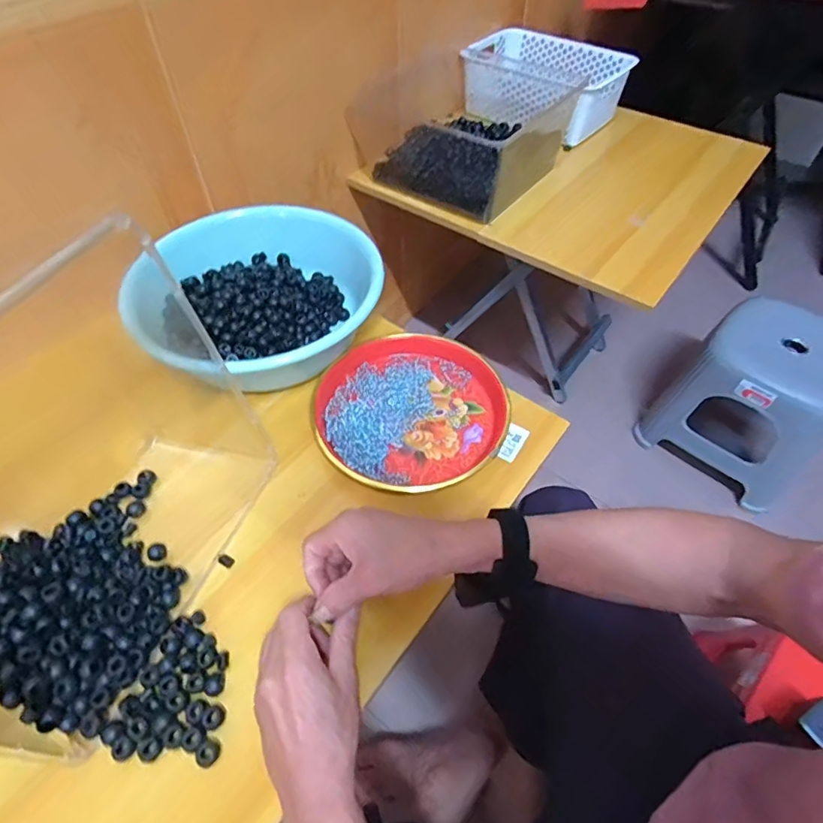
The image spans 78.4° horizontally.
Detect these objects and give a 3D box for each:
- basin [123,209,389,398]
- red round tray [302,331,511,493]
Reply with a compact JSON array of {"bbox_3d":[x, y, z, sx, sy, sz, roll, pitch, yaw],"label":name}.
[{"bbox_3d":[-0.191,-0.152,0.654,0.294,0.098,0.253,-14,54,-11],"label":"basin"},{"bbox_3d":[-0.004,-0.004,0.599,0.216,0.029,0.215,0,53,0],"label":"red round tray"}]

